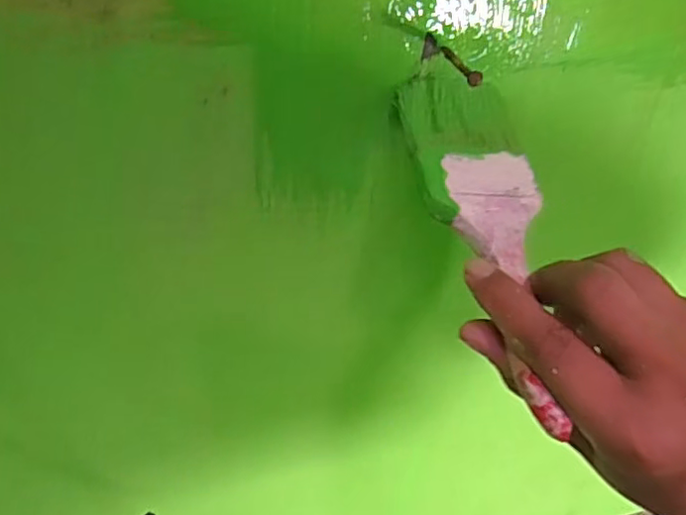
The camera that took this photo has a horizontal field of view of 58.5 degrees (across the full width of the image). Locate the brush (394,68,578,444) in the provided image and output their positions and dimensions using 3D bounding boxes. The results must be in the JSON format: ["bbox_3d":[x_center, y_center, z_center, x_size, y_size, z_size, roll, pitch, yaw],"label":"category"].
[{"bbox_3d":[0.067,-0.012,0.273,0.059,0.014,0.180,-3,58,-7],"label":"brush"}]

